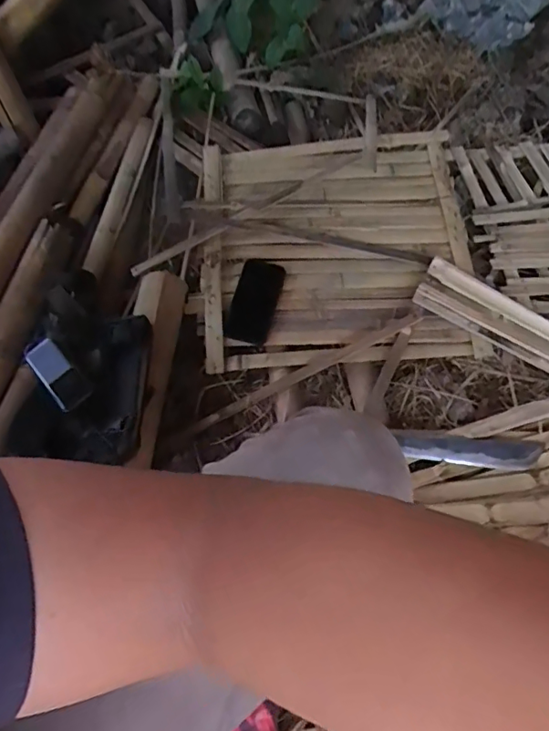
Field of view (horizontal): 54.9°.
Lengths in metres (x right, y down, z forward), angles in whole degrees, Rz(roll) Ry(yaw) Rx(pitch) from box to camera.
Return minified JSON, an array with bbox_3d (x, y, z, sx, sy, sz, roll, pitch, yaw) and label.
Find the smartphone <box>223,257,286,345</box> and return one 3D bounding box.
[{"bbox_3d":[-0.036,-0.120,0.982,0.082,0.013,0.171,17,73,-4],"label":"smartphone"}]

